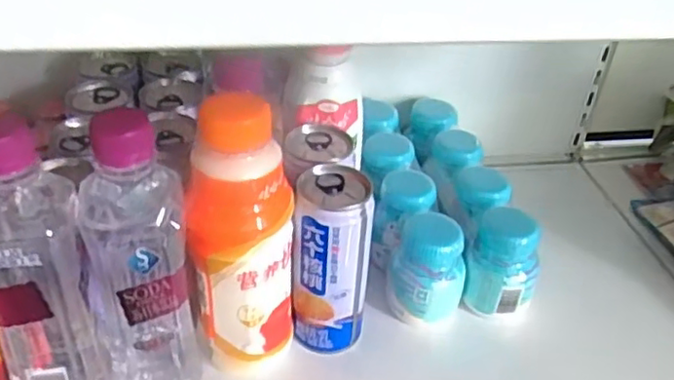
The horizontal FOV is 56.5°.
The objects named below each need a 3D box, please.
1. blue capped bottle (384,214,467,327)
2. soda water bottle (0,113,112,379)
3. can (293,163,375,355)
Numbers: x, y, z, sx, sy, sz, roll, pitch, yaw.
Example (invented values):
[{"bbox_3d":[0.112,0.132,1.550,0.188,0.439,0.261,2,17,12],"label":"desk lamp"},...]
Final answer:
[{"bbox_3d":[0.066,0.062,0.466,0.058,0.073,0.048,12,38,11],"label":"blue capped bottle"},{"bbox_3d":[-0.170,0.051,0.352,0.059,0.187,0.052,-18,43,-26],"label":"soda water bottle"},{"bbox_3d":[-0.003,0.051,0.427,0.049,0.129,0.046,3,38,-2],"label":"can"}]

